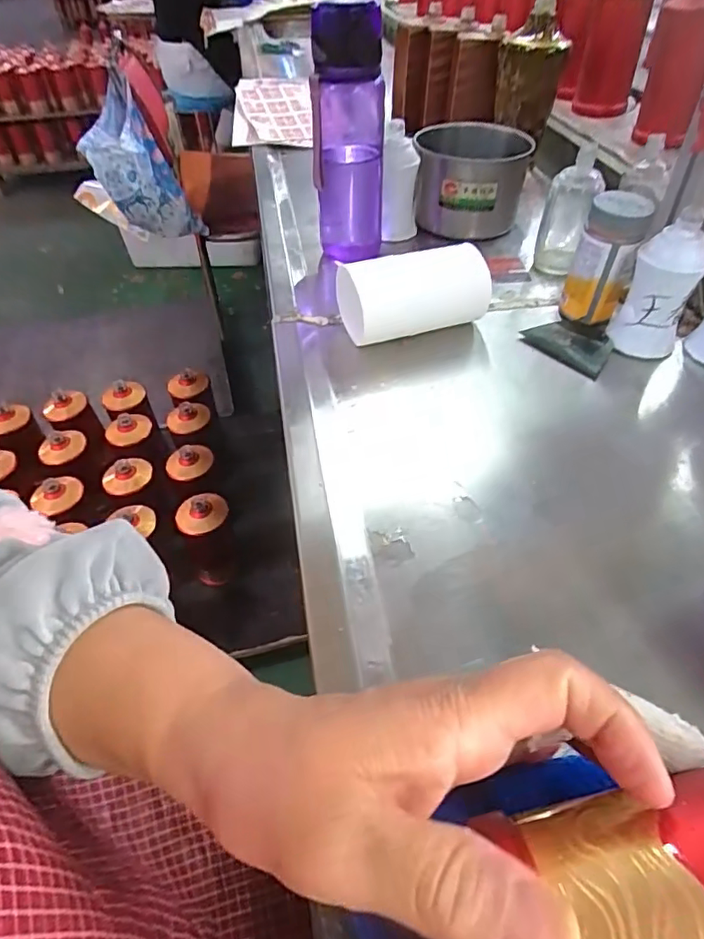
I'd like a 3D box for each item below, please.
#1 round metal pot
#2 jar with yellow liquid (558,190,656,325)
[{"bbox_3d":[0.142,-0.345,0.662,0.131,0.094,0.115,4,47,7],"label":"round metal pot"},{"bbox_3d":[0.231,-0.193,0.503,0.054,0.107,0.044,15,49,17],"label":"jar with yellow liquid"}]

